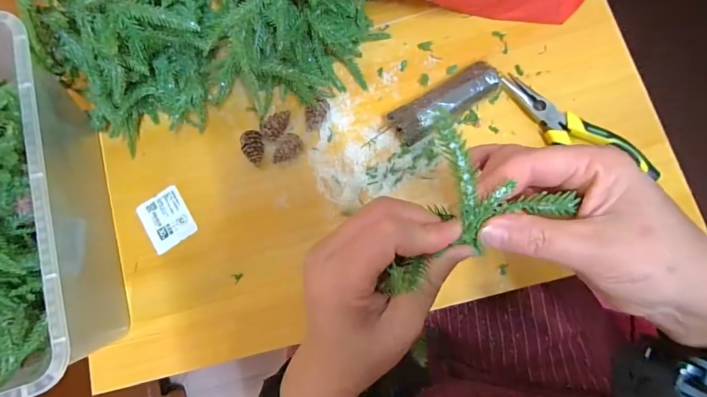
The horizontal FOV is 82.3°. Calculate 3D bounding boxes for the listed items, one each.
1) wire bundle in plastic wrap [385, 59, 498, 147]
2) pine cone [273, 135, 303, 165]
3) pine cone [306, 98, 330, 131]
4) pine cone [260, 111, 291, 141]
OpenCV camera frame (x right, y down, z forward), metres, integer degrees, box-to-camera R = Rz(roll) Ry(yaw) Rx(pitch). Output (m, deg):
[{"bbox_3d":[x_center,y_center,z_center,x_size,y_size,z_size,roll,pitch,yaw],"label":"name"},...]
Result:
[{"bbox_3d":[0.088,-0.091,0.394,0.109,0.036,0.033,-32,78,1],"label":"wire bundle in plastic wrap"},{"bbox_3d":[-0.066,-0.049,0.403,0.035,0.020,0.017,-29,78,1],"label":"pine cone"},{"bbox_3d":[-0.037,-0.086,0.406,0.022,0.020,0.030,5,81,8],"label":"pine cone"},{"bbox_3d":[-0.079,-0.075,0.413,0.022,0.020,0.035,39,87,12],"label":"pine cone"}]

